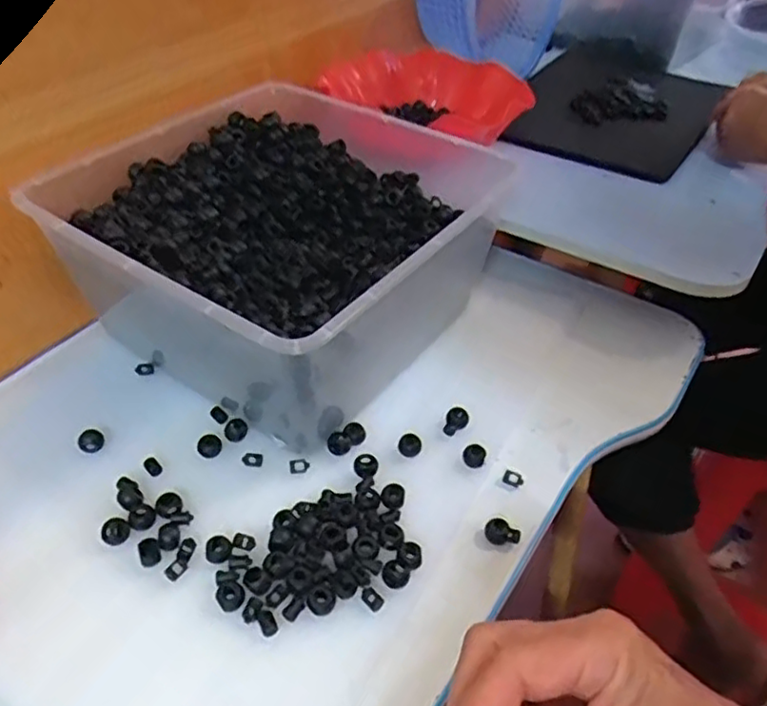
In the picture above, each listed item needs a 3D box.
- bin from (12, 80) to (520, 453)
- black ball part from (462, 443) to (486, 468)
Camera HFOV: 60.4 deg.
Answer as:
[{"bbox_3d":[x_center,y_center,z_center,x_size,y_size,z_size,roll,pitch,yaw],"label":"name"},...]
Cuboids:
[{"bbox_3d":[-0.073,-0.095,0.570,0.289,0.136,0.316,27,48,24],"label":"bin"},{"bbox_3d":[0.068,0.076,0.495,0.016,0.015,0.017,8,43,6],"label":"black ball part"}]

